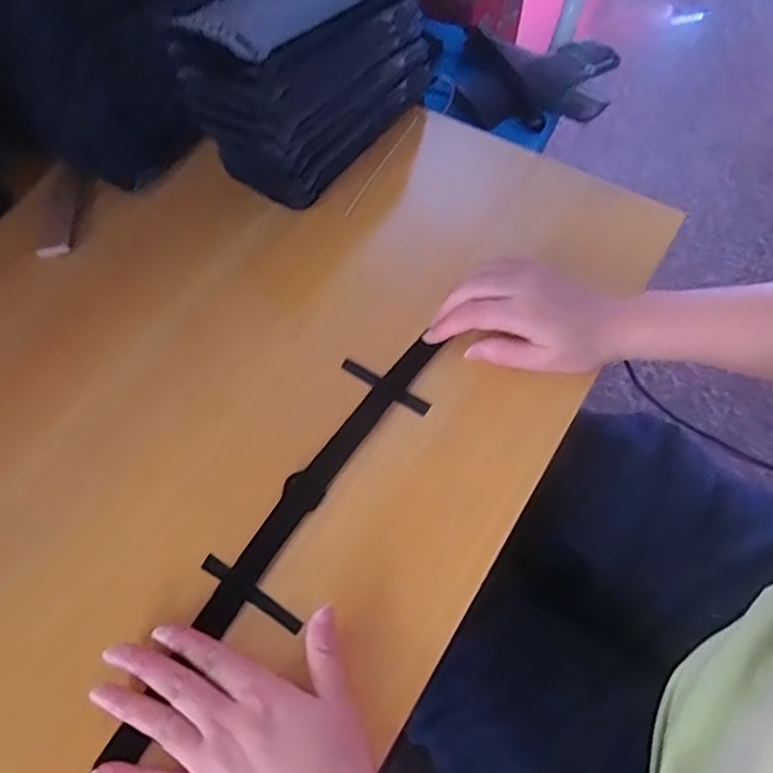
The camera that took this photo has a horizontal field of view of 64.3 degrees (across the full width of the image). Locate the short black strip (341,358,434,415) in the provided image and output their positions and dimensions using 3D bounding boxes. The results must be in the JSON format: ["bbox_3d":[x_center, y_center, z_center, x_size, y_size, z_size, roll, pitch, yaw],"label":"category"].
[{"bbox_3d":[-0.001,0.000,0.428,0.069,0.005,0.011,29,65,15],"label":"short black strip"}]

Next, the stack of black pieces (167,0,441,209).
[{"bbox_3d":[-0.054,-0.271,0.506,0.105,0.123,0.215,28,65,15],"label":"stack of black pieces"}]

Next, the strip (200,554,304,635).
[{"bbox_3d":[-0.081,0.124,0.370,0.072,0.004,0.009,29,65,15],"label":"strip"}]

